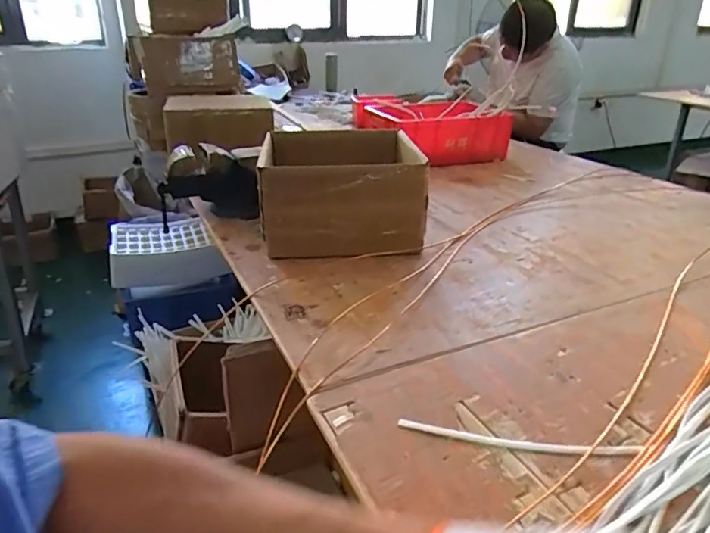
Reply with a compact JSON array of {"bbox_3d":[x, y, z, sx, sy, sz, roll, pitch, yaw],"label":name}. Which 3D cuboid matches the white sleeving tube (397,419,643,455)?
[{"bbox_3d":[0.175,0.190,0.579,0.253,0.012,0.022,5,25,9],"label":"white sleeving tube"}]

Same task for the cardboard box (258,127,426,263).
[{"bbox_3d":[-0.036,-0.169,1.140,0.309,0.176,0.378,-2,25,-6],"label":"cardboard box"}]

